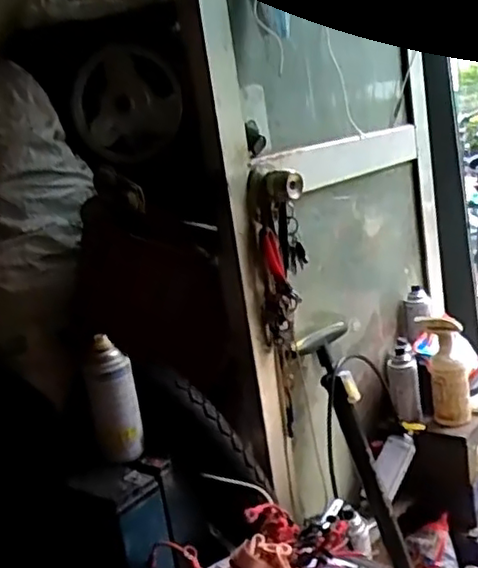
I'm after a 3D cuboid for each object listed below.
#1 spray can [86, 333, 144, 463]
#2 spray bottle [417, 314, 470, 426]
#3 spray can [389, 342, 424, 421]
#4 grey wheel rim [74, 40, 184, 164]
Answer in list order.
[{"bbox_3d":[-0.175,0.160,0.903,0.063,0.161,0.063,-12,13,-12],"label":"spray can"},{"bbox_3d":[0.416,0.175,1.310,0.091,0.206,0.064,-1,15,32],"label":"spray bottle"},{"bbox_3d":[0.352,0.210,1.379,0.058,0.169,0.053,-7,-11,-1],"label":"spray can"},{"bbox_3d":[-0.262,-0.426,1.523,0.248,0.254,0.079,-9,13,0],"label":"grey wheel rim"}]

